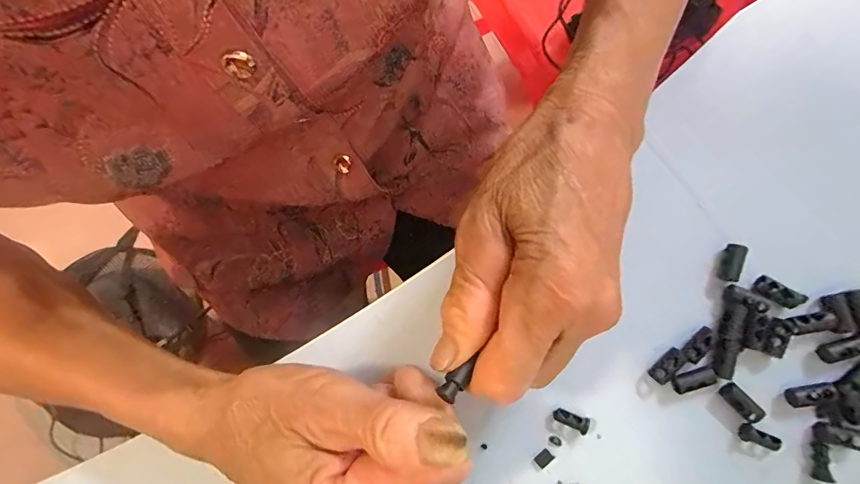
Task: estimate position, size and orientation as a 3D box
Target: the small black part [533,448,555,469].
[{"bbox_3d":[0.055,0.105,0.211,0.009,0.004,0.006,-42,80,-5],"label":"small black part"}]

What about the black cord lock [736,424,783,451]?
[{"bbox_3d":[0.153,0.091,0.203,0.017,0.007,0.007,22,81,8],"label":"black cord lock"}]

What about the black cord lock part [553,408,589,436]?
[{"bbox_3d":[0.069,0.087,0.212,0.017,0.004,0.007,20,81,7],"label":"black cord lock part"}]

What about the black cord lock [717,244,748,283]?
[{"bbox_3d":[0.148,0.010,0.214,0.007,0.009,0.018,19,81,7],"label":"black cord lock"}]

